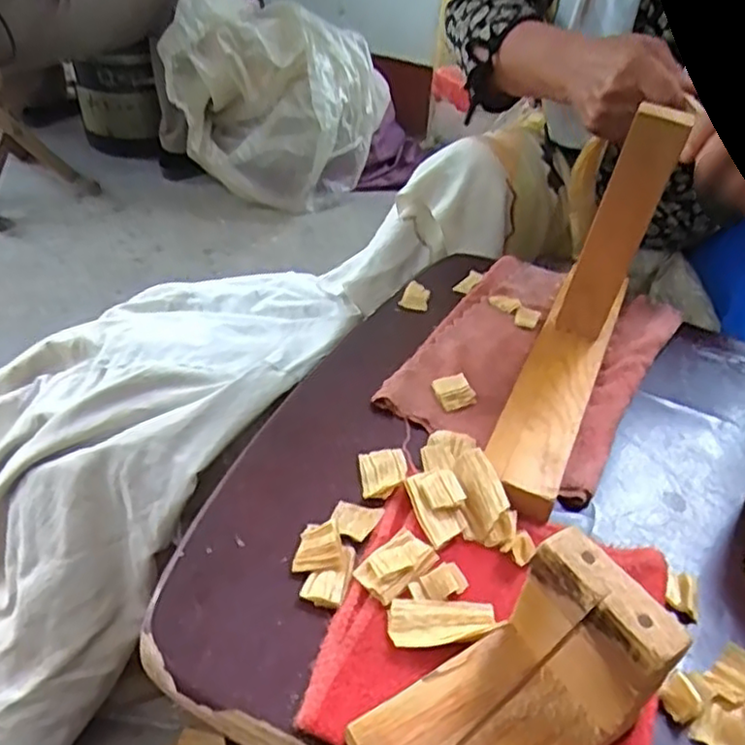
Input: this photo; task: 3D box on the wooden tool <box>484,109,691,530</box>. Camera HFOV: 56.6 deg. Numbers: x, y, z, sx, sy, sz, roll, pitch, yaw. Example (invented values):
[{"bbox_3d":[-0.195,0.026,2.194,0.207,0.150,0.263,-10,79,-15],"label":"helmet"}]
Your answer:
[{"bbox_3d":[0.120,-0.037,0.405,0.048,0.165,0.194,19,42,18],"label":"wooden tool"}]

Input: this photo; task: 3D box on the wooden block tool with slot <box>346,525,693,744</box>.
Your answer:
[{"bbox_3d":[0.051,0.127,0.268,0.107,0.085,0.061,-21,46,-26],"label":"wooden block tool with slot"}]

